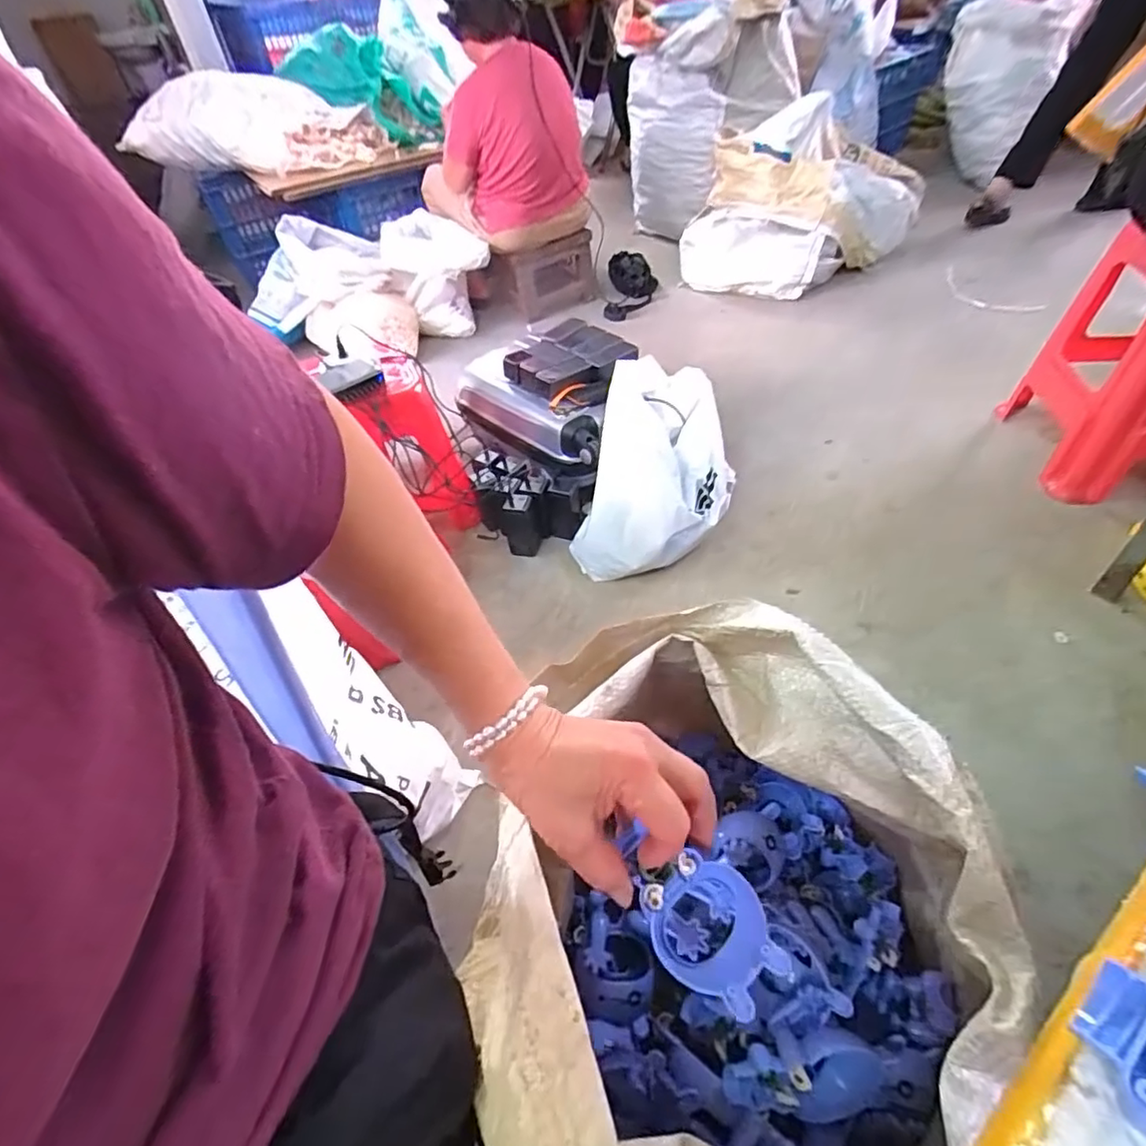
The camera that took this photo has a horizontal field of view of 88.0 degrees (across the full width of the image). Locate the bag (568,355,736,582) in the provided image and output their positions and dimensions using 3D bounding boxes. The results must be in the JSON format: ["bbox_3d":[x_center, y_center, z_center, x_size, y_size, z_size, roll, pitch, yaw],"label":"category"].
[{"bbox_3d":[0.172,-0.211,1.196,0.284,0.243,0.405,9,50,13],"label":"bag"}]

